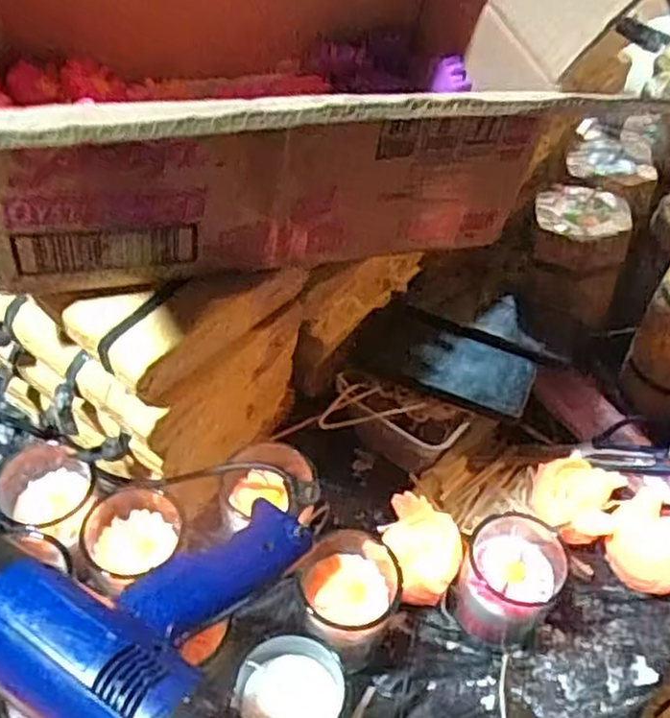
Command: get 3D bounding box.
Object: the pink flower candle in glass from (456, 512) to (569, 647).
[{"bbox_3d":[0.131,0.168,0.566,0.067,0.084,0.083,25,50,16],"label":"pink flower candle in glass"}]

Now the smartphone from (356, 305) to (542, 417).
[{"bbox_3d":[0.102,-0.002,0.659,0.148,0.012,0.076,22,55,6],"label":"smartphone"}]

